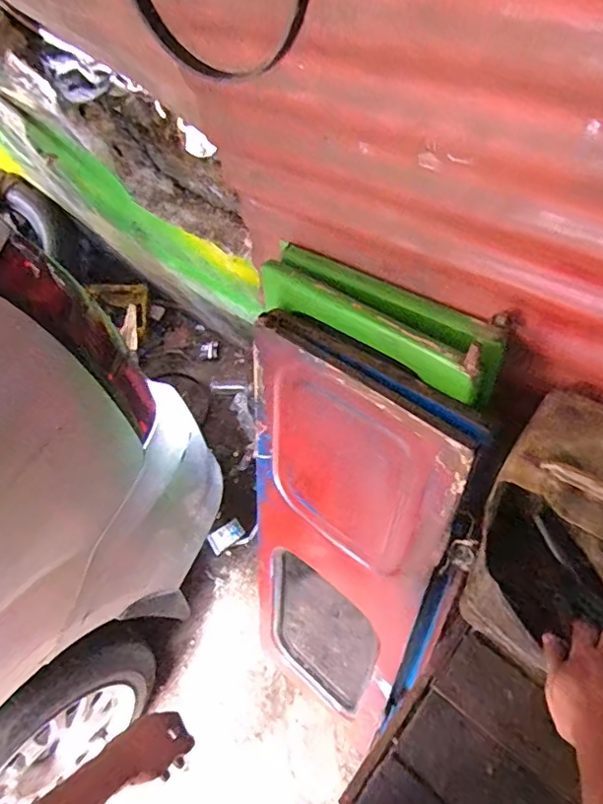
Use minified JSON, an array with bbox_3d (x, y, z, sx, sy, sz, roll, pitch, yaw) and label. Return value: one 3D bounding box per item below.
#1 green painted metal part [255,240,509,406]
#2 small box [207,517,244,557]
[{"bbox_3d":[0.099,-0.119,0.742,0.357,0.076,0.093,33,63,26],"label":"green painted metal part"},{"bbox_3d":[-0.232,0.411,1.704,0.108,0.015,0.064,-36,74,-19],"label":"small box"}]

